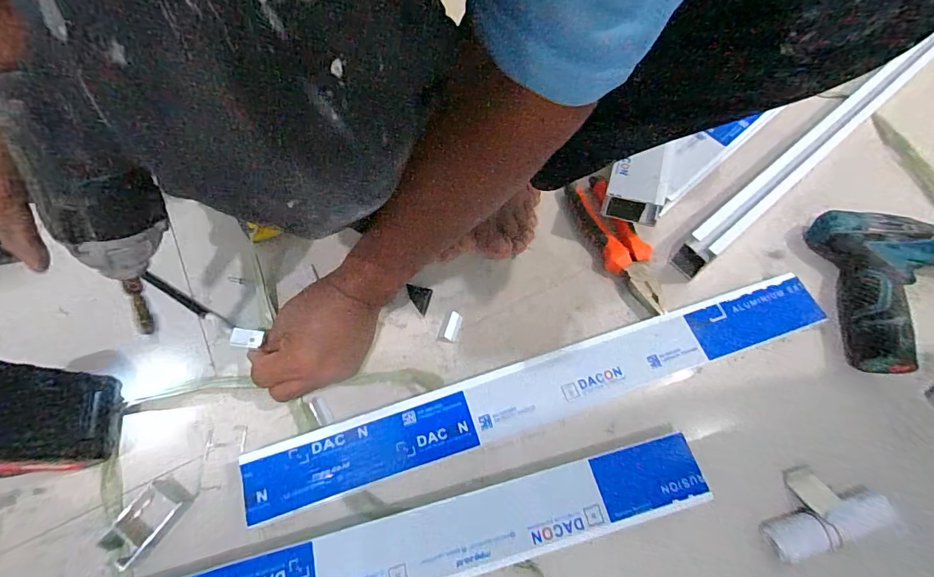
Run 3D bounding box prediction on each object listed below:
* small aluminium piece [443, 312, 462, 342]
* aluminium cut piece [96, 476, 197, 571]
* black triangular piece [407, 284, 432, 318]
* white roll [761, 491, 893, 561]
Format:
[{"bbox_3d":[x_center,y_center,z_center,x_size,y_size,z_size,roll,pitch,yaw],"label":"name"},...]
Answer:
[{"bbox_3d":[-0.015,0.041,0.479,0.013,0.007,0.031,17,65,7],"label":"small aluminium piece"},{"bbox_3d":[-0.274,0.197,0.380,0.039,0.021,0.063,29,67,13],"label":"aluminium cut piece"},{"bbox_3d":[-0.055,0.012,0.492,0.026,0.005,0.033,12,64,5],"label":"black triangular piece"},{"bbox_3d":[0.319,0.210,0.392,0.110,0.027,0.032,-14,65,-8],"label":"white roll"}]

